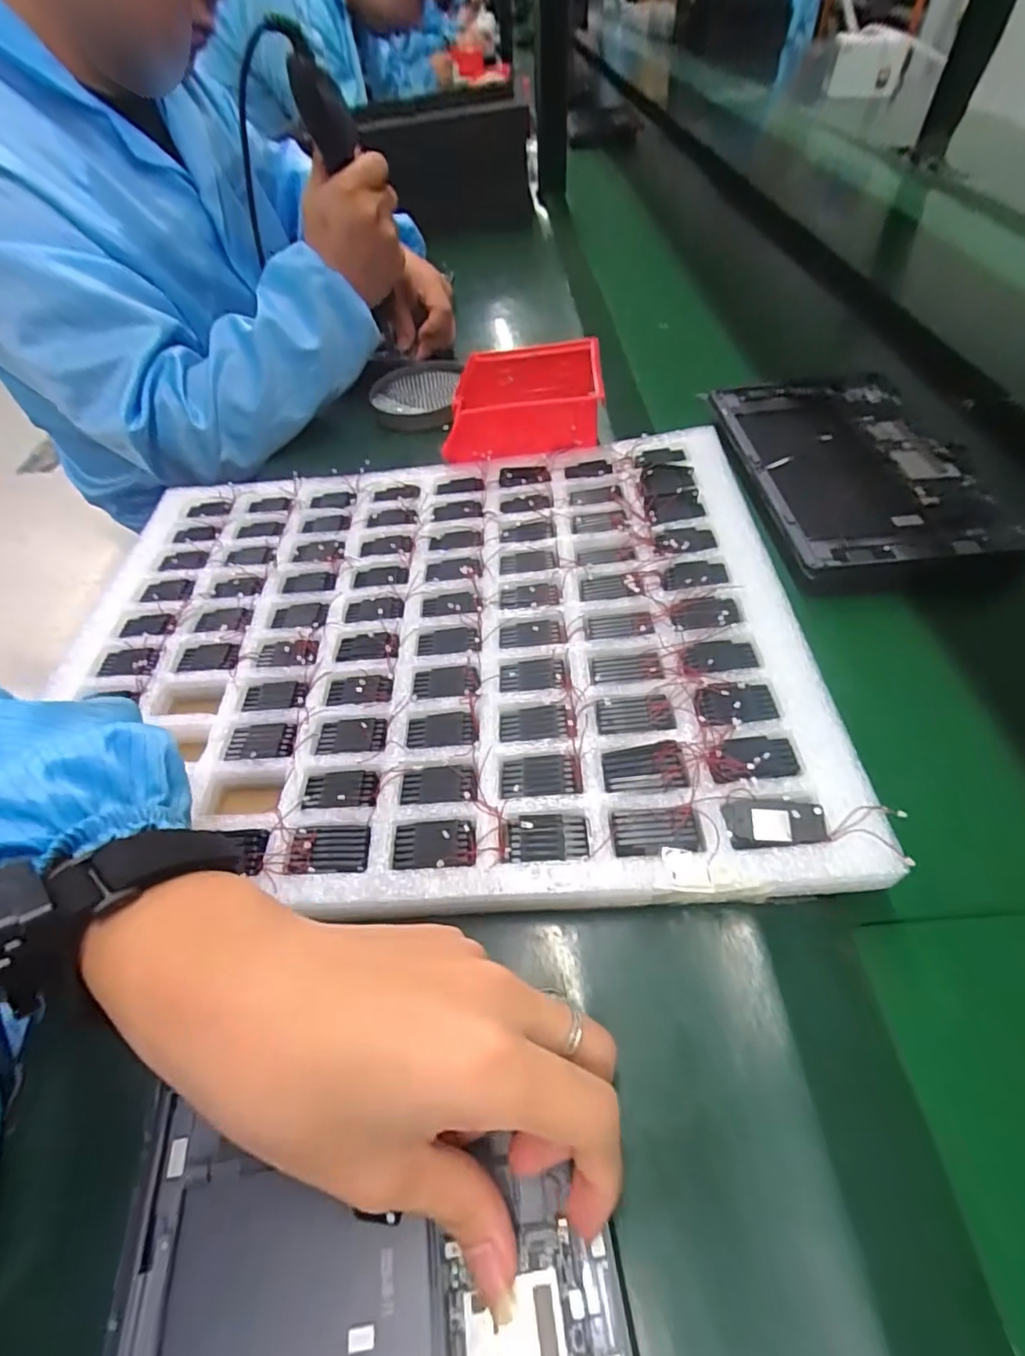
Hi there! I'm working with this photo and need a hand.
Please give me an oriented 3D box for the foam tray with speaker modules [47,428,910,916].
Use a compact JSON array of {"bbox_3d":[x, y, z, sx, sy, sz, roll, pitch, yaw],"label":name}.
[{"bbox_3d":[-0.069,-0.041,0.373,0.465,0.018,0.364,-3,50,3],"label":"foam tray with speaker modules"}]

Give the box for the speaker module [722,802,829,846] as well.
[{"bbox_3d":[0.124,0.070,0.267,0.043,0.009,0.020,3,53,7],"label":"speaker module"}]

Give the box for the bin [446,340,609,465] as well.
[{"bbox_3d":[0.008,-0.246,0.496,0.137,0.042,0.125,1,52,10],"label":"bin"}]

